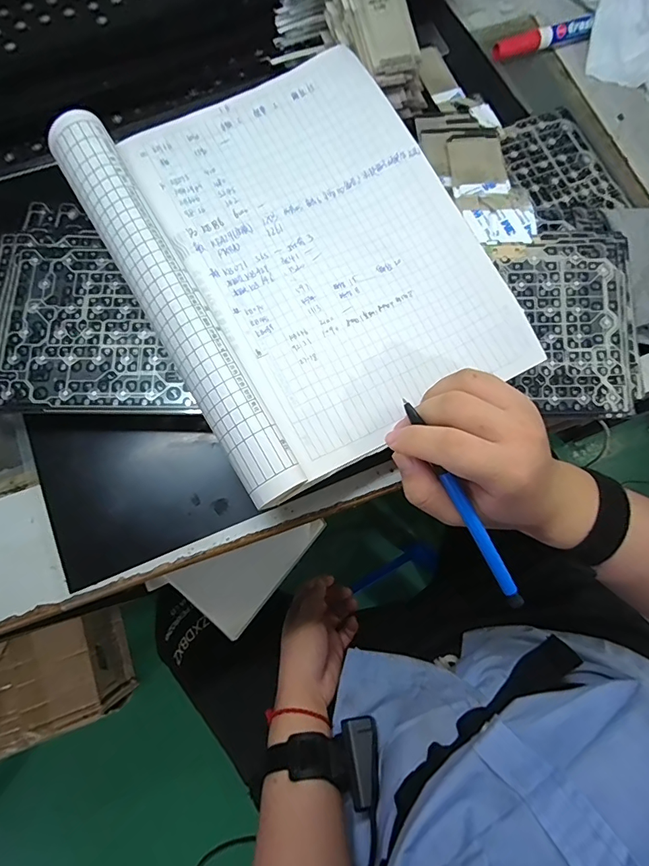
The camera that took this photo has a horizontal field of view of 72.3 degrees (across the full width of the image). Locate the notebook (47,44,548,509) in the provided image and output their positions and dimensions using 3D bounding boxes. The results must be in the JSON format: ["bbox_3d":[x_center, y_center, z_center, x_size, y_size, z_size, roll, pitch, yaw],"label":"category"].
[{"bbox_3d":[-0.015,-0.130,0.302,0.222,0.043,0.286,-29,76,-8],"label":"notebook"}]

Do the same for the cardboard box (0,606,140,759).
[{"bbox_3d":[-0.576,0.520,0.908,0.273,0.170,0.195,-19,75,-6],"label":"cardboard box"}]

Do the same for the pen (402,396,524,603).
[{"bbox_3d":[0.082,0.043,0.262,0.008,0.005,0.139,-31,93,-9],"label":"pen"}]

